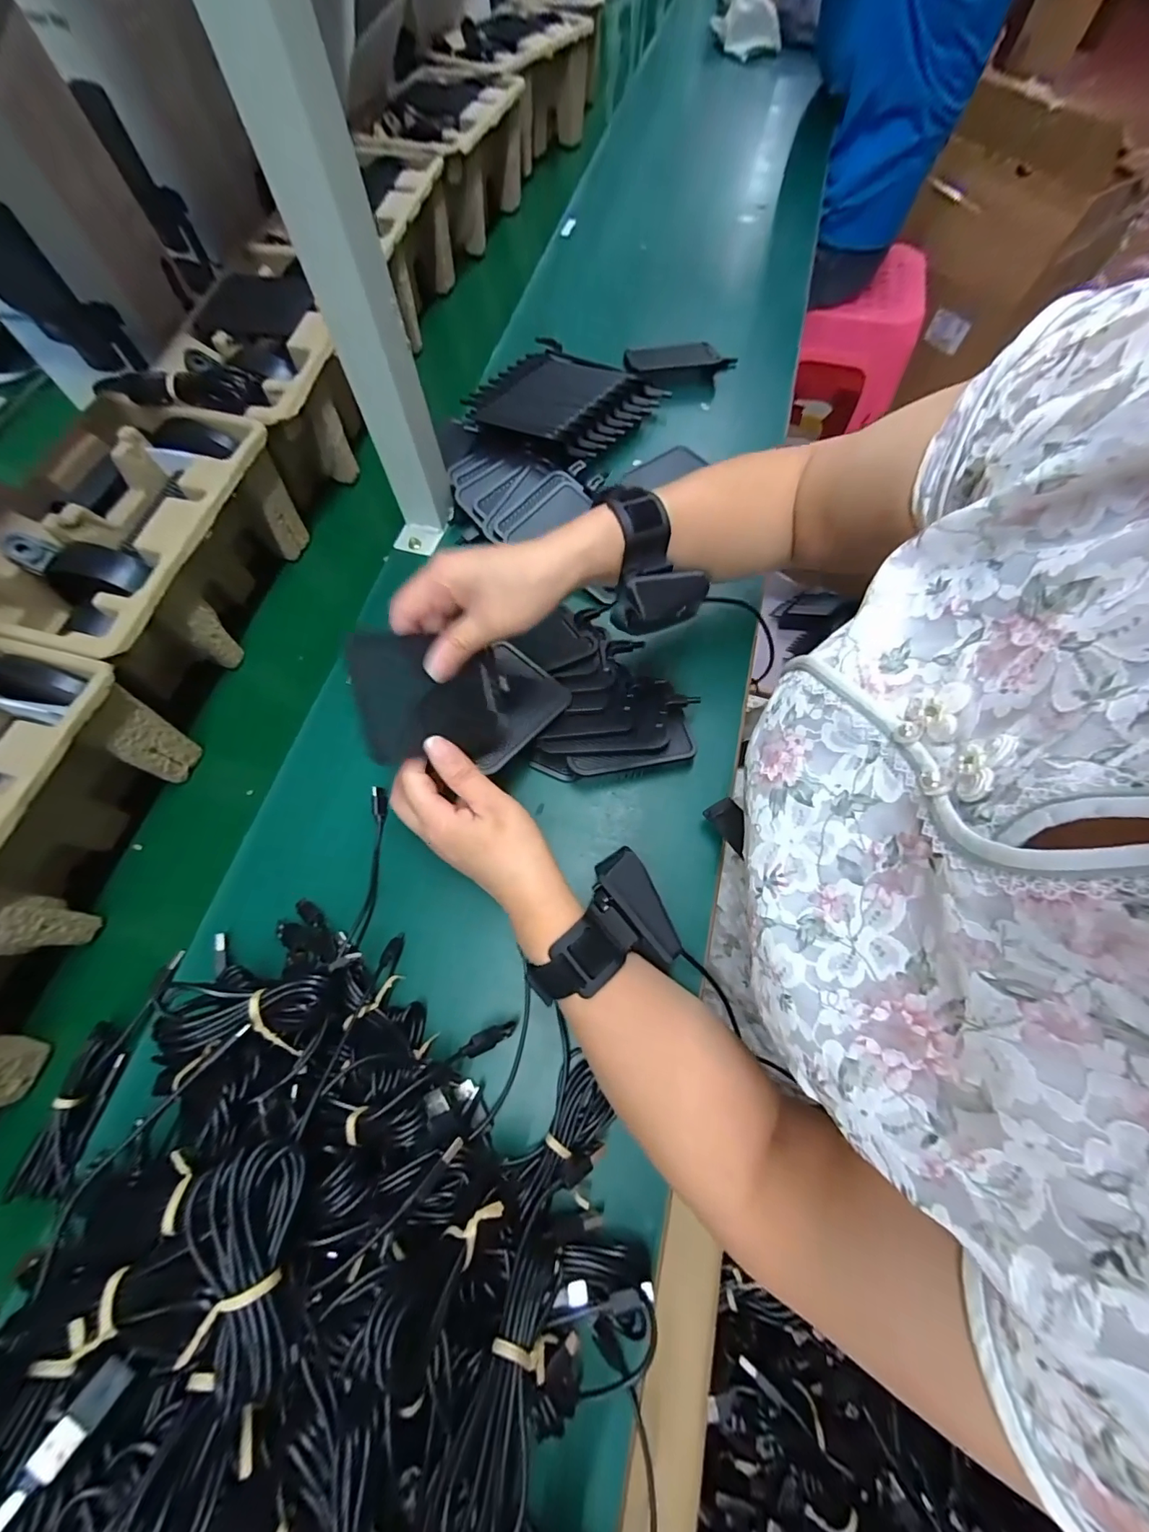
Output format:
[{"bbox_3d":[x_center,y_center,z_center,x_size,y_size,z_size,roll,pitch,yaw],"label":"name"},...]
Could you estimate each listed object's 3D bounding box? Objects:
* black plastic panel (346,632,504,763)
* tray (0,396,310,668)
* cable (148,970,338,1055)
[{"bbox_3d":[-0.093,-0.045,0.319,0.094,0.009,0.077,-9,101,-36],"label":"black plastic panel"},{"bbox_3d":[-0.338,-0.163,0.400,0.145,0.103,0.234,10,70,4],"label":"tray"},{"bbox_3d":[-0.184,0.137,0.271,0.093,0.020,0.037,-3,70,-1],"label":"cable"}]

